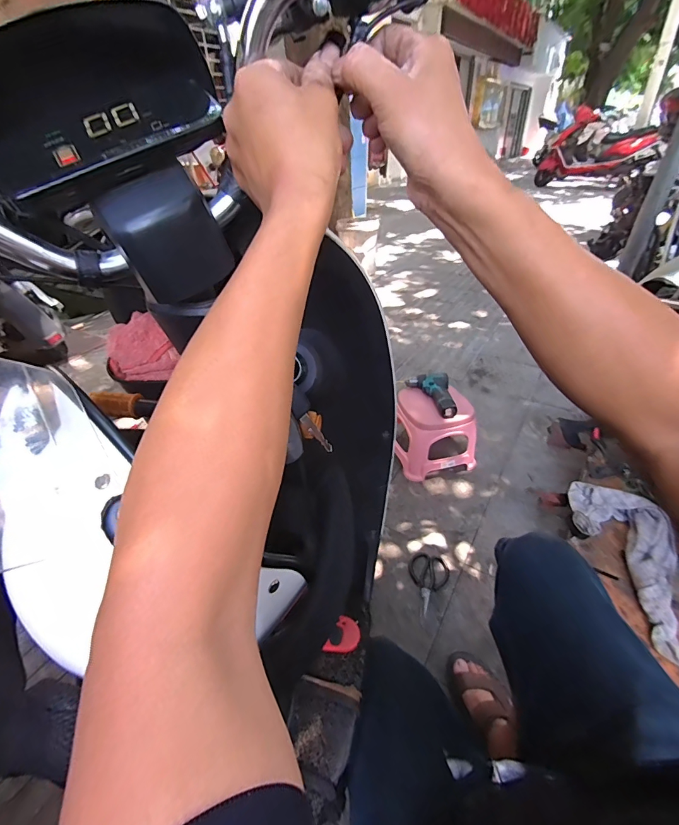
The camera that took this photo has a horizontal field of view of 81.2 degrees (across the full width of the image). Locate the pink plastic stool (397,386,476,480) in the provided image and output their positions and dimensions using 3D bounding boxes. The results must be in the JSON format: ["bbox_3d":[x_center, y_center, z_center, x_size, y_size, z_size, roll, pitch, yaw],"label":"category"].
[{"bbox_3d":[0.312,0.064,1.340,0.252,0.235,0.210,-11,37,-12],"label":"pink plastic stool"}]

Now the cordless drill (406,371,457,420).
[{"bbox_3d":[0.298,-0.061,1.285,0.136,0.064,0.180,-2,36,1],"label":"cordless drill"}]

